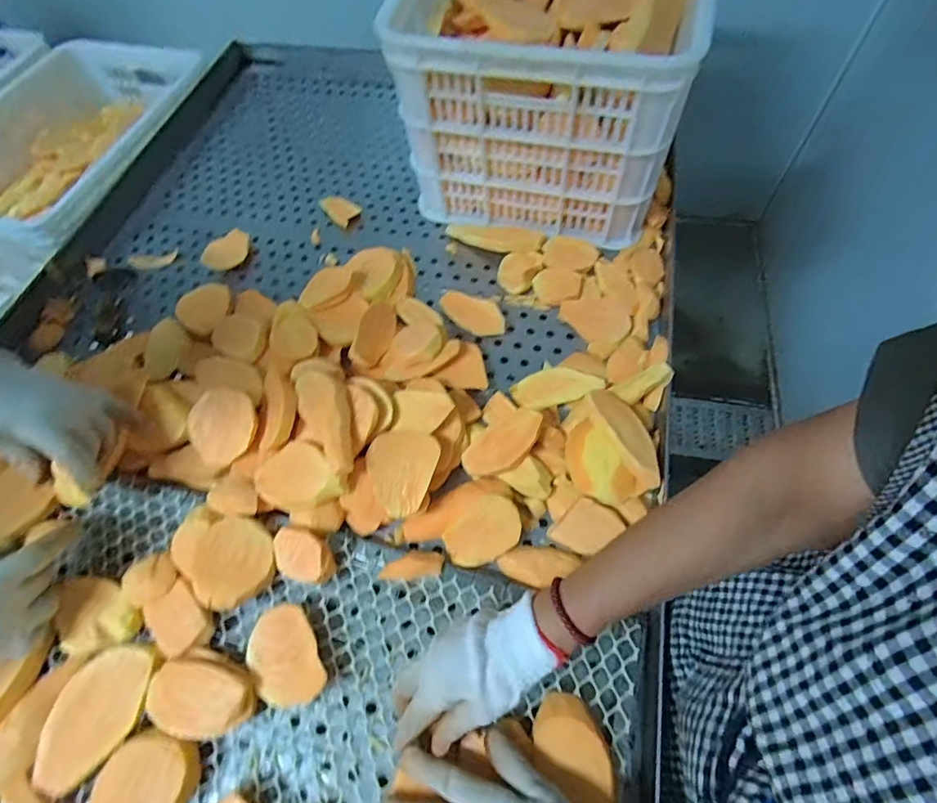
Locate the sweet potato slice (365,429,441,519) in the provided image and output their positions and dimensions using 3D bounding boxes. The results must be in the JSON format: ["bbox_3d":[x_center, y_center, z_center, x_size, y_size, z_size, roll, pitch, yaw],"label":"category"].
[{"bbox_3d":[-0.075,0.073,0.538,0.076,0.015,0.095,13,60,10],"label":"sweet potato slice"}]

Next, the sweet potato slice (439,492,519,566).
[{"bbox_3d":[0.014,0.137,0.524,0.082,0.005,0.061,-32,75,0],"label":"sweet potato slice"}]

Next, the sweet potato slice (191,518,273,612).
[{"bbox_3d":[-0.243,0.161,0.504,0.080,0.012,0.082,-1,59,2],"label":"sweet potato slice"}]

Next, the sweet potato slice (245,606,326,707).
[{"bbox_3d":[-0.174,0.244,0.470,0.061,0.025,0.089,-26,61,-13],"label":"sweet potato slice"}]

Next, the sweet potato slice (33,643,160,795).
[{"bbox_3d":[-0.347,0.286,0.454,0.074,0.016,0.122,16,61,12],"label":"sweet potato slice"}]

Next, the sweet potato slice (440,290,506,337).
[{"bbox_3d":[0.005,-0.121,0.681,0.097,0.008,0.052,17,83,13],"label":"sweet potato slice"}]

